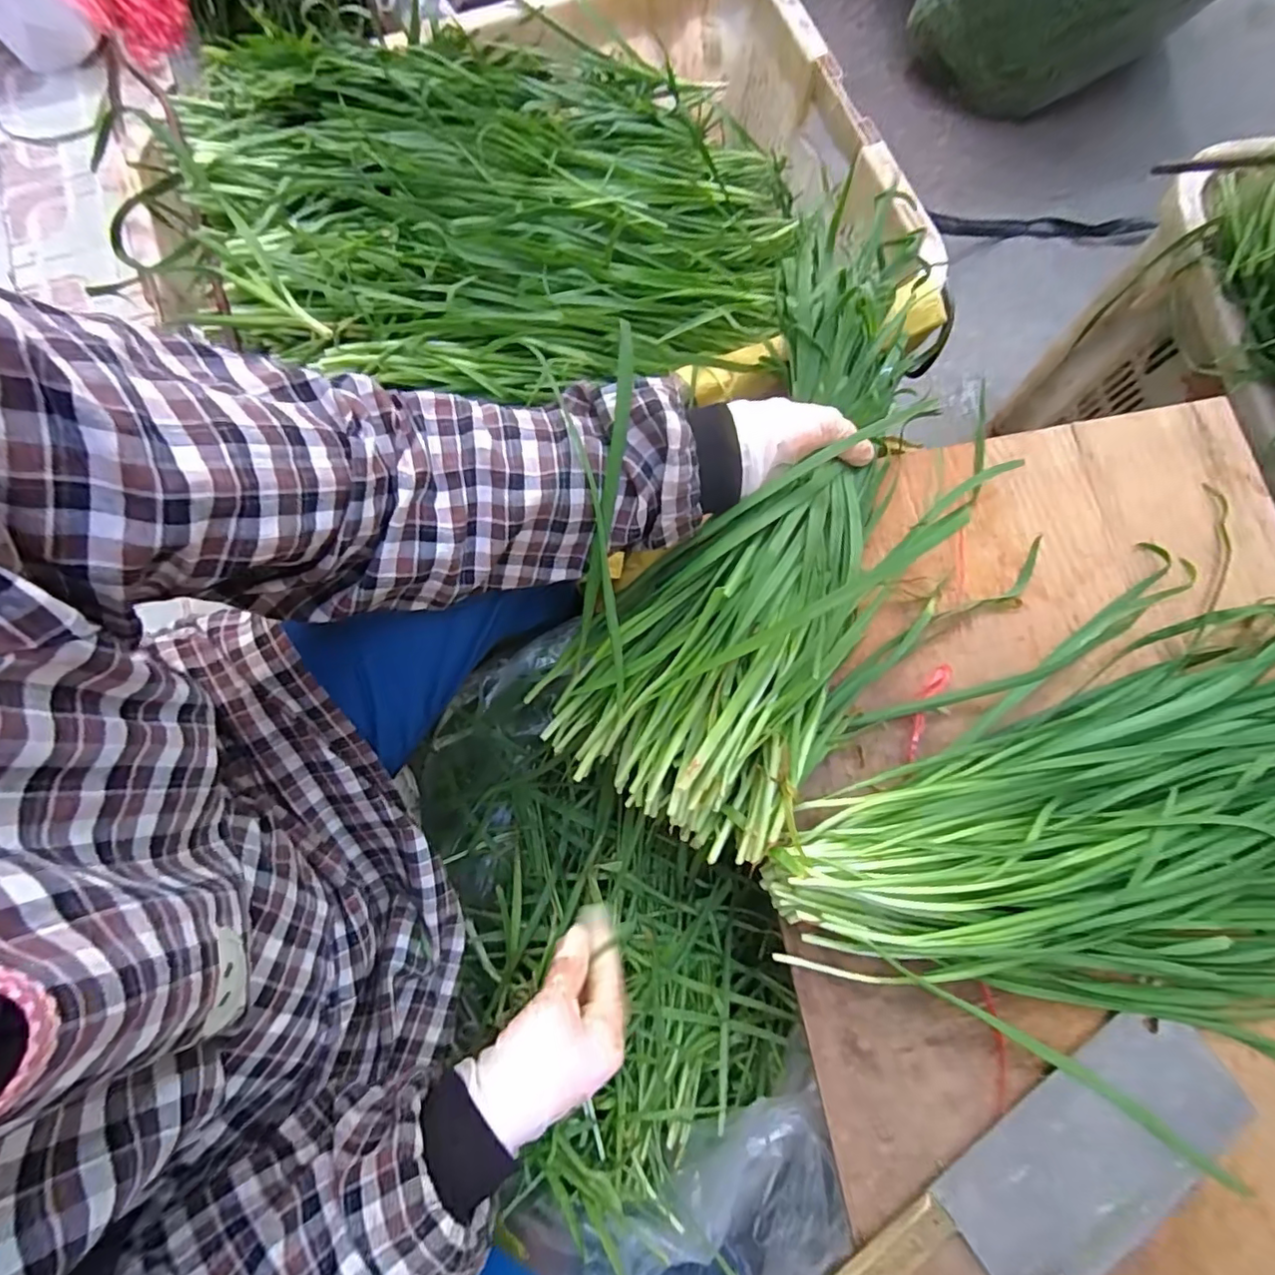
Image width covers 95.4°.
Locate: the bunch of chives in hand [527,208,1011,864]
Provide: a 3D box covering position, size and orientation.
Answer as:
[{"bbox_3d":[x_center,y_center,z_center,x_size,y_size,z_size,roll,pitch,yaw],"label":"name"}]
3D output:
[{"bbox_3d":[0.075,-0.048,0.381,0.177,0.090,0.358,26,88,4],"label":"bunch of chives in hand"}]

